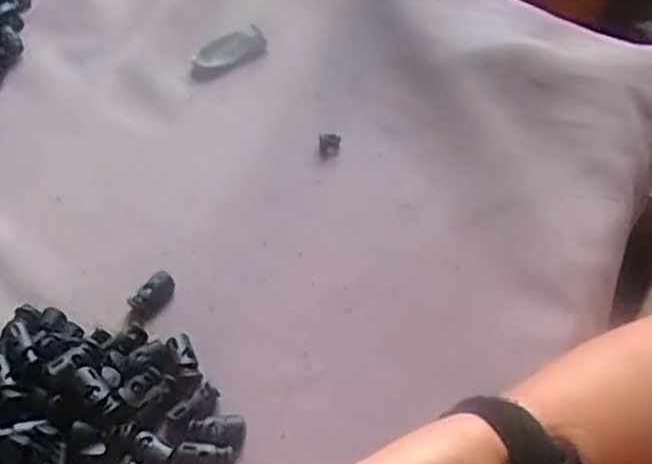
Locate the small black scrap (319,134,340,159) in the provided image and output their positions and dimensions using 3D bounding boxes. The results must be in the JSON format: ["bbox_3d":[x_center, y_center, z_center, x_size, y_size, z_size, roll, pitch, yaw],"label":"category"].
[{"bbox_3d":[0.002,-0.058,0.452,0.014,0.004,0.018,0,54,2],"label":"small black scrap"}]

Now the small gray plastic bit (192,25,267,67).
[{"bbox_3d":[-0.073,-0.139,0.515,0.054,0.010,0.027,-17,55,-10],"label":"small gray plastic bit"}]

